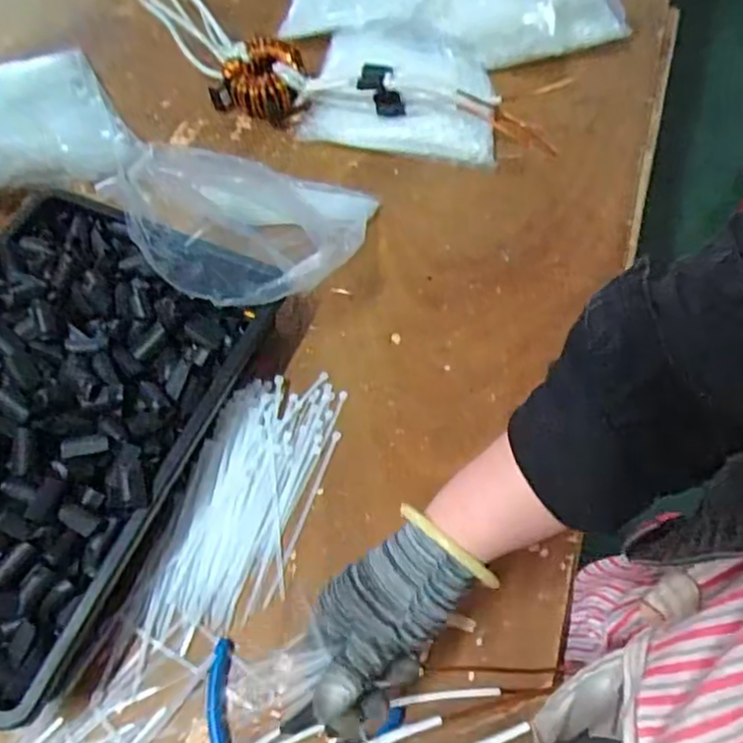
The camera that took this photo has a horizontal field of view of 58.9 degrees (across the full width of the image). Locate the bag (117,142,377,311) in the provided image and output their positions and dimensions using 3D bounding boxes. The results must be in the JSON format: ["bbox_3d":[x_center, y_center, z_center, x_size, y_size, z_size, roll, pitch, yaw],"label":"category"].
[{"bbox_3d":[-0.092,-0.115,0.583,0.214,0.094,0.163,-10,62,-8],"label":"bag"}]

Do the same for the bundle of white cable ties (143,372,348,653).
[{"bbox_3d":[-0.090,0.098,0.509,0.091,0.019,0.219,15,62,6],"label":"bundle of white cable ties"}]

